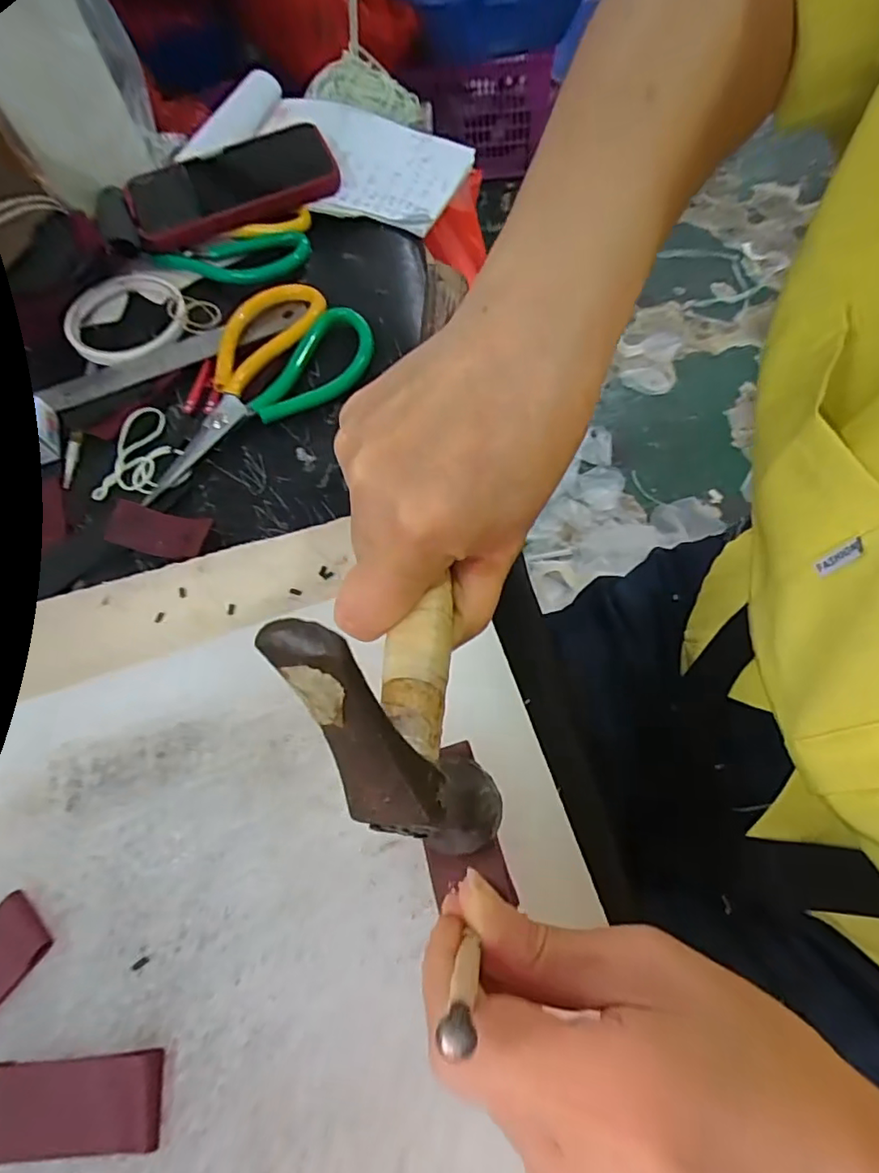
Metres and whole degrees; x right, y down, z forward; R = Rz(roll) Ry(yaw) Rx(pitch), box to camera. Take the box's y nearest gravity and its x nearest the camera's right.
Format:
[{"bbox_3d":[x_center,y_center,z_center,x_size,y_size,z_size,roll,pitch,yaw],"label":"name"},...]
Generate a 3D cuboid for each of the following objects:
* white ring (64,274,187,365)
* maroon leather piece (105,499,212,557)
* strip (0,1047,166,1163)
[{"bbox_3d":[-0.234,-0.203,0.429,0.084,0.008,0.091,-2,63,4],"label":"white ring"},{"bbox_3d":[-0.165,-0.032,0.344,0.059,0.018,0.027,11,65,10],"label":"maroon leather piece"},{"bbox_3d":[-0.124,0.176,0.195,0.060,0.006,0.027,-6,63,2],"label":"strip"}]

